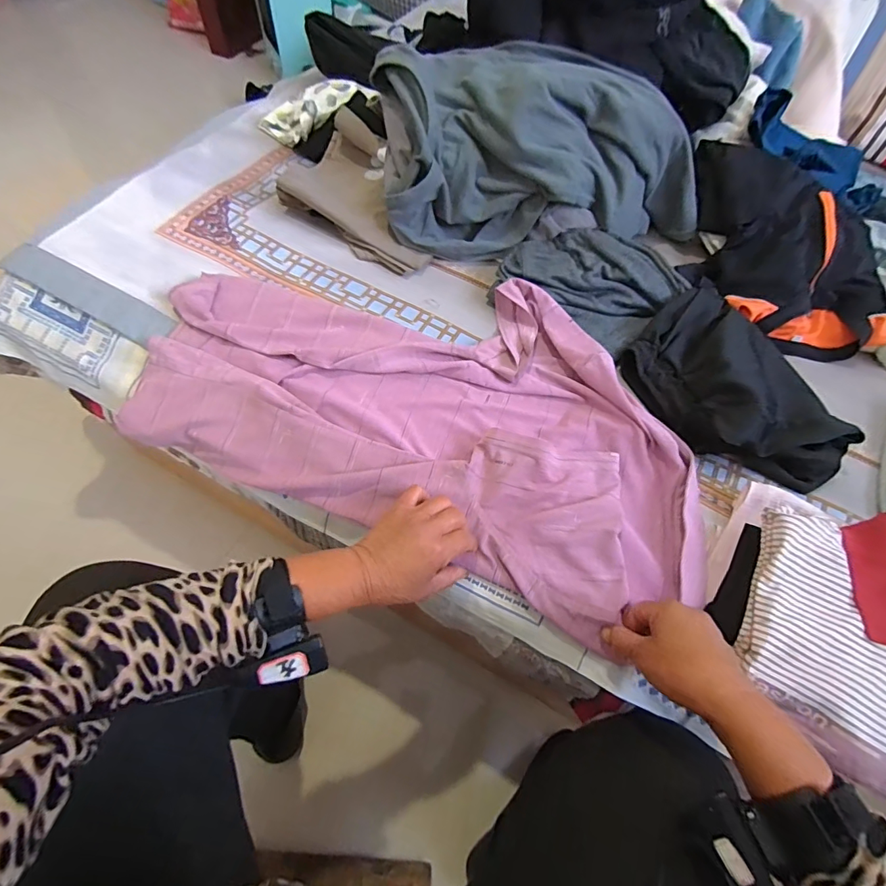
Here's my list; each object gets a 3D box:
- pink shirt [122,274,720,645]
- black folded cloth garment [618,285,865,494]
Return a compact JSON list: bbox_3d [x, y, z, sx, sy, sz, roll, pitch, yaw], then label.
[{"bbox_3d":[-0.025,-0.054,0.551,0.647,0.060,0.366,18,67,7],"label":"pink shirt"},{"bbox_3d":[0.355,-0.068,0.539,0.186,0.068,0.261,-33,68,-20],"label":"black folded cloth garment"}]

